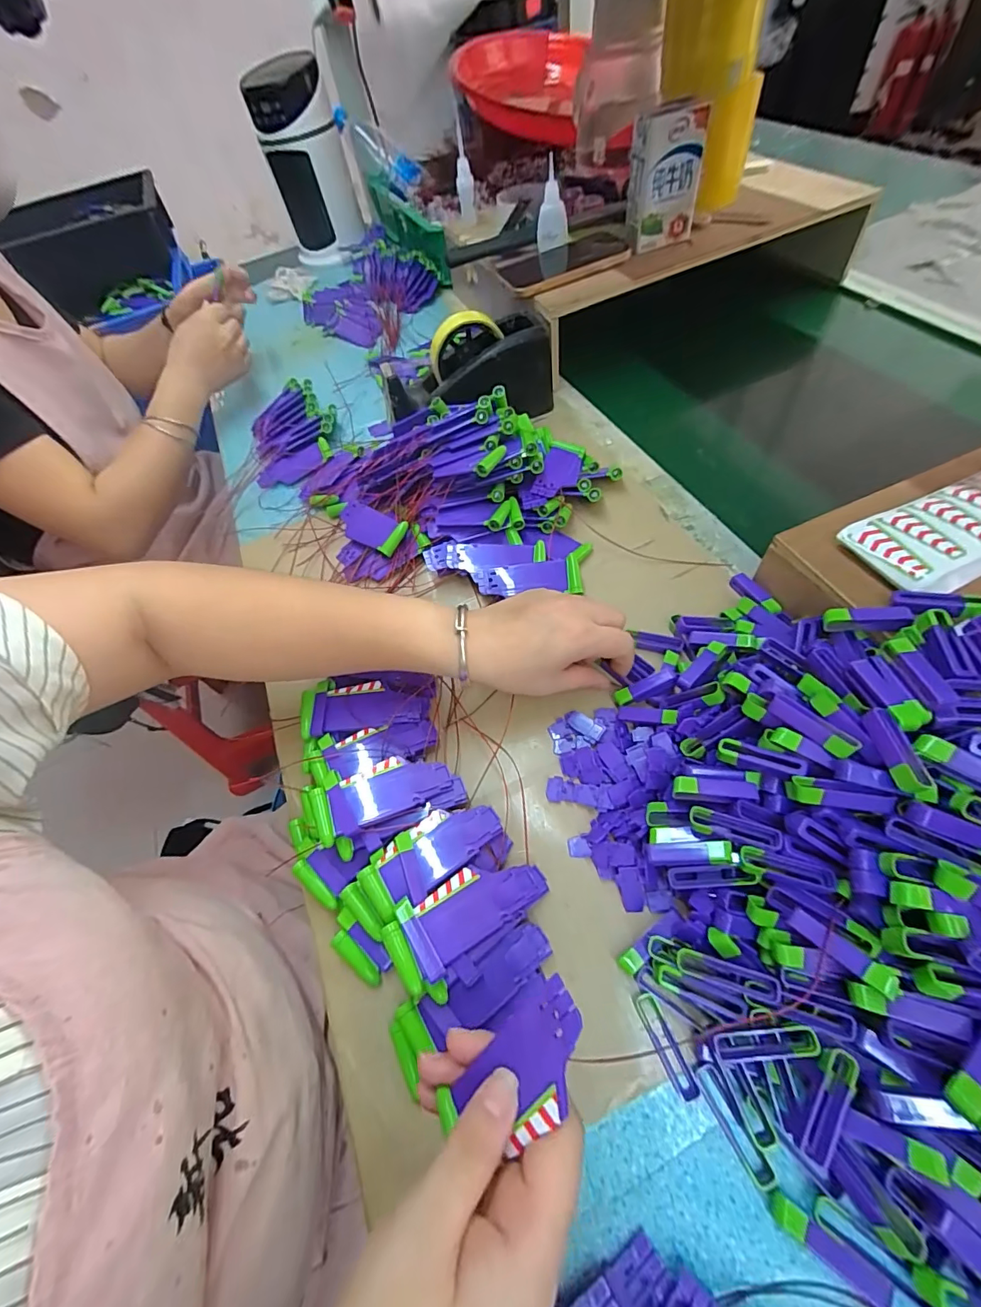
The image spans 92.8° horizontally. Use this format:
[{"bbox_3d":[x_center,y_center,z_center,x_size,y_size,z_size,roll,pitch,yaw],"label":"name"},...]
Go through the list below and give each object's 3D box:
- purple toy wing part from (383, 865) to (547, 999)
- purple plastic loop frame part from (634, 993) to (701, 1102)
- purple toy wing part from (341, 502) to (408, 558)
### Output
[{"bbox_3d":[-0.011,0.154,0.280,0.098,0.009,0.042,-19,58,-23],"label":"purple toy wing part"},{"bbox_3d":[0.094,0.209,0.248,0.012,0.008,0.047,-24,59,-6],"label":"purple plastic loop frame part"},{"bbox_3d":[-0.121,-0.127,0.470,0.082,0.007,0.037,28,93,25],"label":"purple toy wing part"}]

